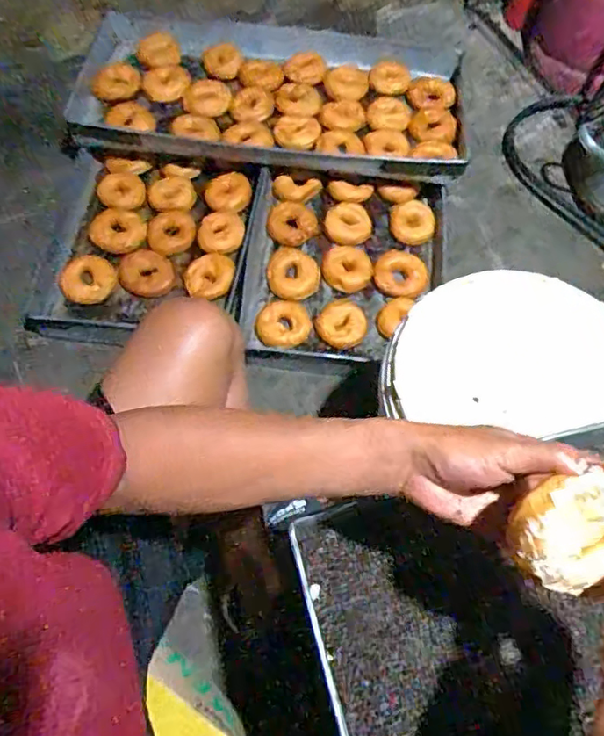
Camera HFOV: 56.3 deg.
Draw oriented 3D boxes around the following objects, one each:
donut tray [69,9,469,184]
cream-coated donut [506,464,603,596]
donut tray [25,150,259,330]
[{"bbox_3d":[-0.085,-0.596,1.245,0.866,0.077,0.390,6,64,3],"label":"donut tray"},{"bbox_3d":[0.173,0.092,0.345,0.073,0.037,0.093,43,99,-14],"label":"cream-coated donut"},{"bbox_3d":[-0.306,-0.244,1.140,0.400,0.076,0.423,3,63,-1],"label":"donut tray"}]

